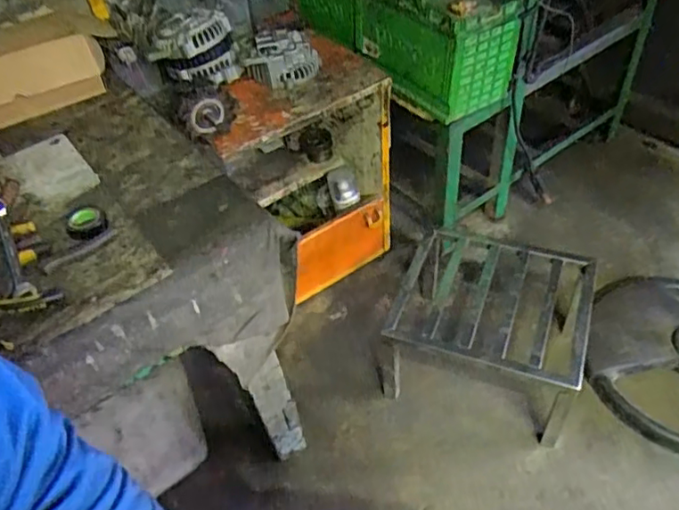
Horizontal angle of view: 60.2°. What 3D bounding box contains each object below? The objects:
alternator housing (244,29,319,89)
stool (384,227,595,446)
[{"bbox_3d":[-0.118,-0.392,1.154,0.147,0.083,0.116,-14,47,-8],"label":"alternator housing"},{"bbox_3d":[0.279,0.131,1.160,0.381,0.201,0.335,12,48,17],"label":"stool"}]

